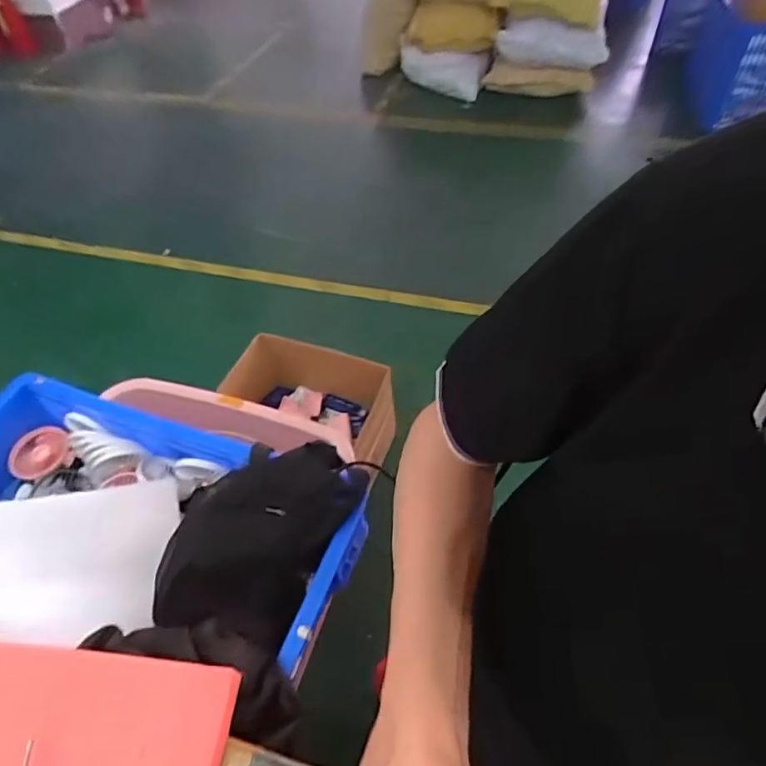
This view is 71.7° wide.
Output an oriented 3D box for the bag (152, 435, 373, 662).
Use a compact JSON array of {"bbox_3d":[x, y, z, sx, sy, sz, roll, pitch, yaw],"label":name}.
[{"bbox_3d":[-0.146,0.202,0.678,0.163,0.127,0.285,29,57,24],"label":"bag"}]

